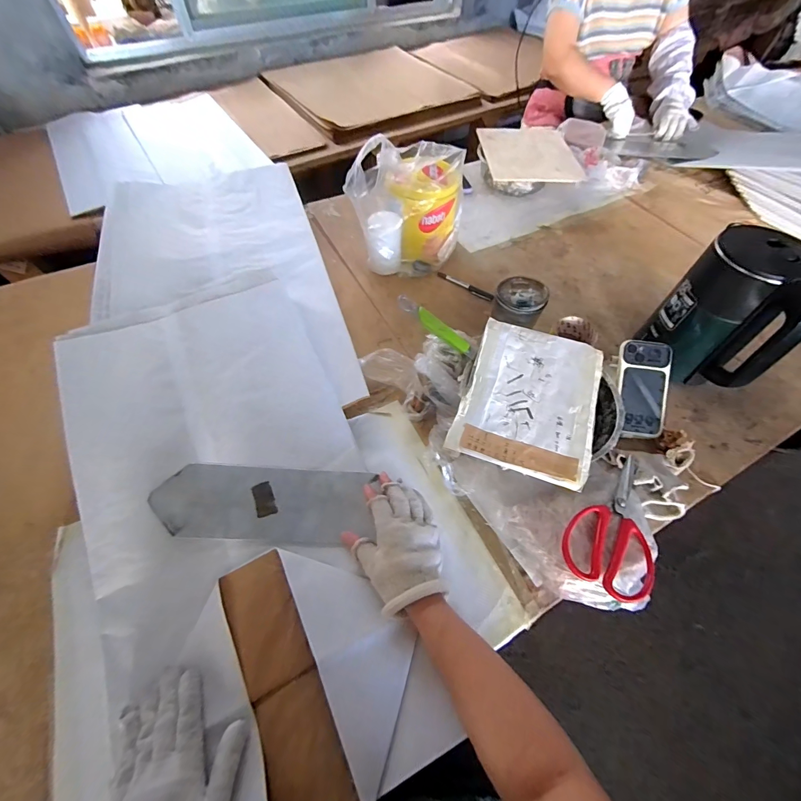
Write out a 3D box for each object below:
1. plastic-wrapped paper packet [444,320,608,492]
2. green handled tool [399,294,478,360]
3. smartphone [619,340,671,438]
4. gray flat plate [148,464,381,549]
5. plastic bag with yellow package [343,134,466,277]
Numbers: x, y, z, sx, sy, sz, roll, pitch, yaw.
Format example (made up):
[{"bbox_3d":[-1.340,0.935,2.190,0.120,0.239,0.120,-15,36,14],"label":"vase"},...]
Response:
[{"bbox_3d":[0.191,-0.011,0.531,0.179,0.011,0.248,18,61,12],"label":"plastic-wrapped paper packet"},{"bbox_3d":[0.058,-0.117,0.580,0.149,0.021,0.022,38,65,0],"label":"green handled tool"},{"bbox_3d":[0.384,-0.018,0.569,0.072,0.017,0.152,3,88,4],"label":"smartphone"},{"bbox_3d":[-0.181,0.141,0.493,0.277,0.007,0.096,4,68,-5],"label":"gray flat plate"},{"bbox_3d":[0.015,-0.394,0.755,0.218,0.207,0.162,-30,62,-15],"label":"plastic bag with yellow package"}]

